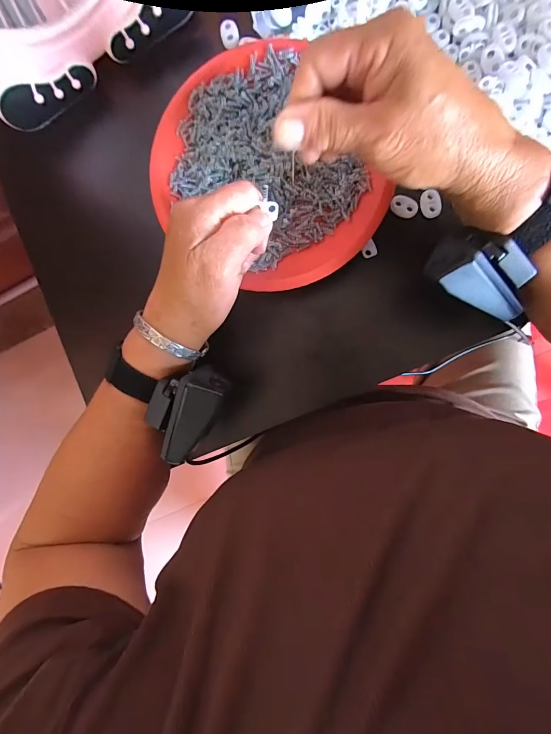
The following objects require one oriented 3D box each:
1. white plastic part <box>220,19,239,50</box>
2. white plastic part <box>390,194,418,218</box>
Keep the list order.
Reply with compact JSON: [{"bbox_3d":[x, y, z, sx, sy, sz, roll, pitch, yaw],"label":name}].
[{"bbox_3d":[-0.039,-0.287,0.306,0.015,0.004,0.022,-5,90,7],"label":"white plastic part"},{"bbox_3d":[0.106,-0.133,0.292,0.022,0.004,0.016,22,93,6],"label":"white plastic part"}]

